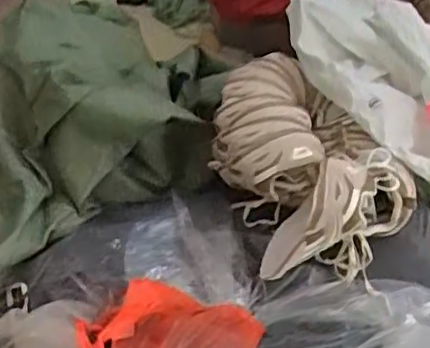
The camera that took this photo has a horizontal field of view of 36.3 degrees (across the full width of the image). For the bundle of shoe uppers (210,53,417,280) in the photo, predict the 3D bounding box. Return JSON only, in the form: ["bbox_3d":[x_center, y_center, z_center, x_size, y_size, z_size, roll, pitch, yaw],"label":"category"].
[{"bbox_3d":[0.154,0.002,1.119,0.259,0.253,0.358,-16,31,-25],"label":"bundle of shoe uppers"}]

